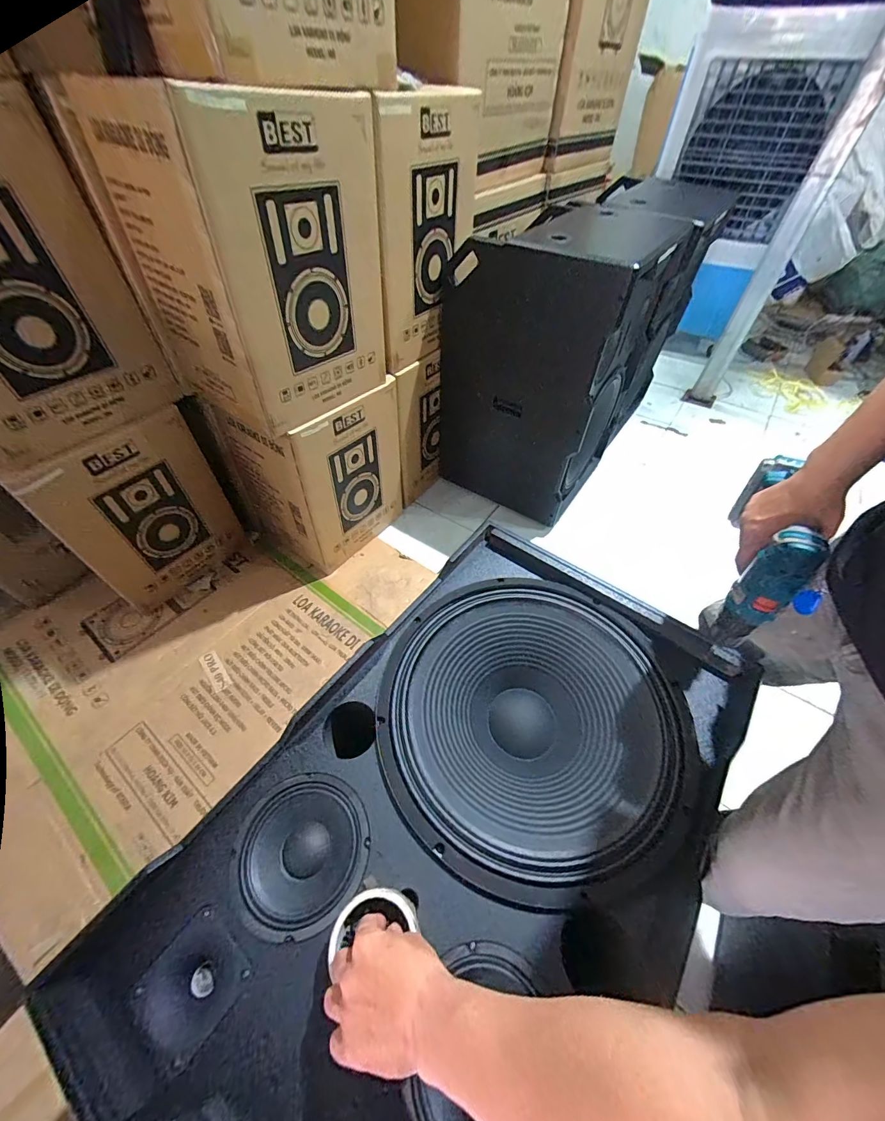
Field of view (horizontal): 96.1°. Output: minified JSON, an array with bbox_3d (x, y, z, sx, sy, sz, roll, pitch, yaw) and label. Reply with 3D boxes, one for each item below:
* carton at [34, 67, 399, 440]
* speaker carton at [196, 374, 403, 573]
[{"bbox_3d":[-0.393,-0.634,0.864,0.383,0.517,0.440,25,54,16],"label":"carton"},{"bbox_3d":[-0.395,-0.302,1.280,0.334,0.526,0.414,29,56,19],"label":"speaker carton"}]

